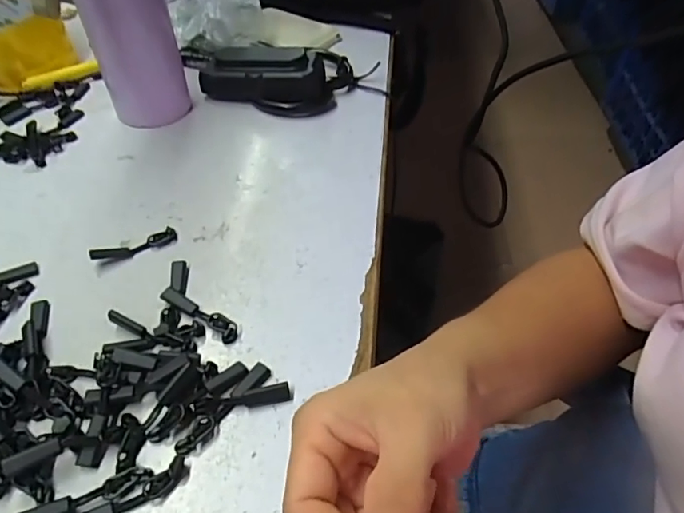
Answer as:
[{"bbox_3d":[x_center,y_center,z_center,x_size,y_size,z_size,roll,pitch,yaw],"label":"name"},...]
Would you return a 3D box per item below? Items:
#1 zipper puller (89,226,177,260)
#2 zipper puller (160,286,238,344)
[{"bbox_3d":[-0.136,-0.009,0.331,0.053,0.010,0.014,-21,52,-19],"label":"zipper puller"},{"bbox_3d":[-0.084,0.033,0.297,0.054,0.006,0.011,27,53,21],"label":"zipper puller"}]

